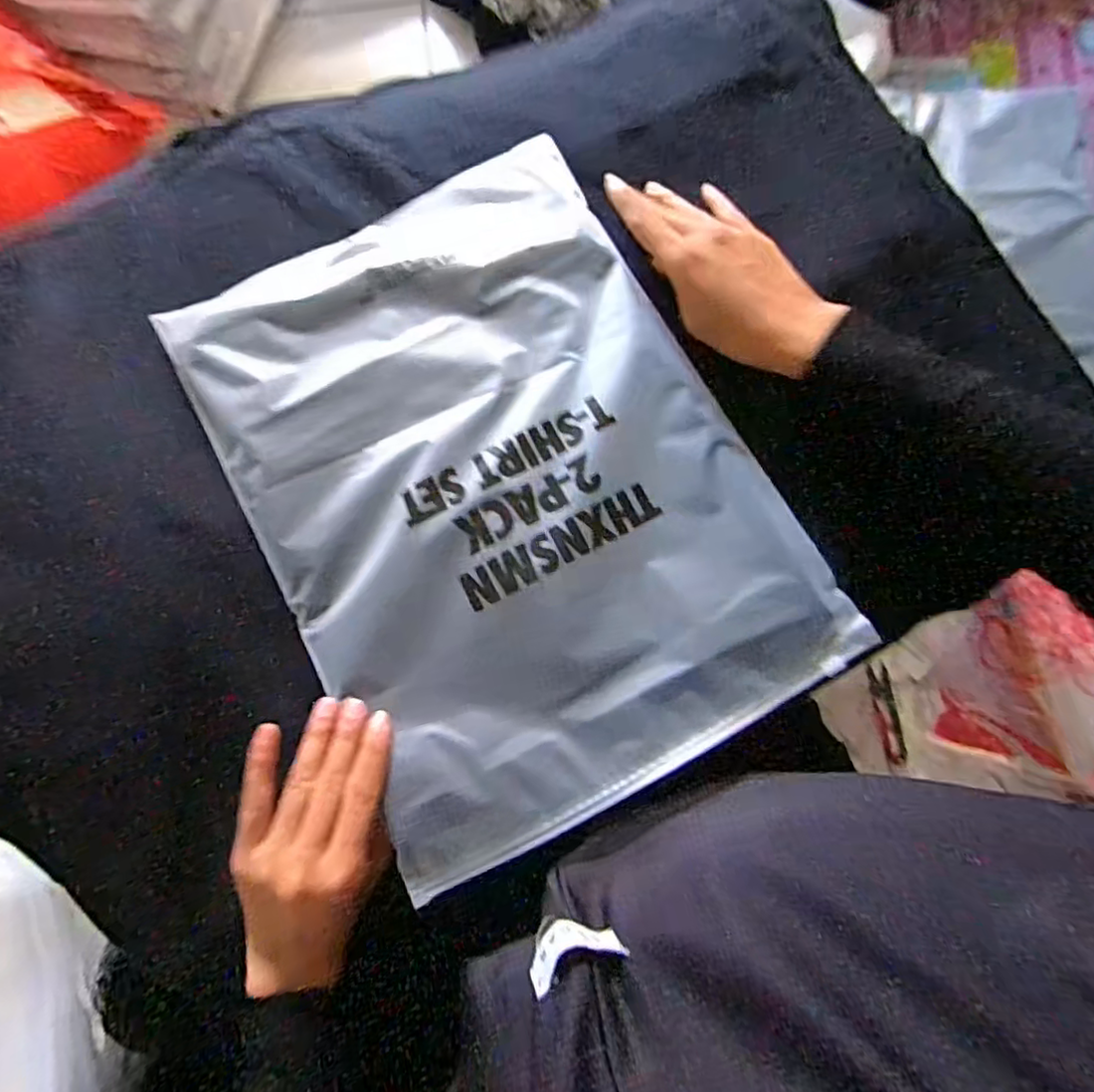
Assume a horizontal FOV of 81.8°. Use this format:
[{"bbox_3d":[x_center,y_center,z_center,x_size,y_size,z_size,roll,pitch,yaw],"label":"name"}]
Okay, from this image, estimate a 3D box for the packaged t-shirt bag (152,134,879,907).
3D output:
[{"bbox_3d":[-0.028,-0.042,0.383,0.284,0.041,0.382,-27,74,-7],"label":"packaged t-shirt bag"}]

